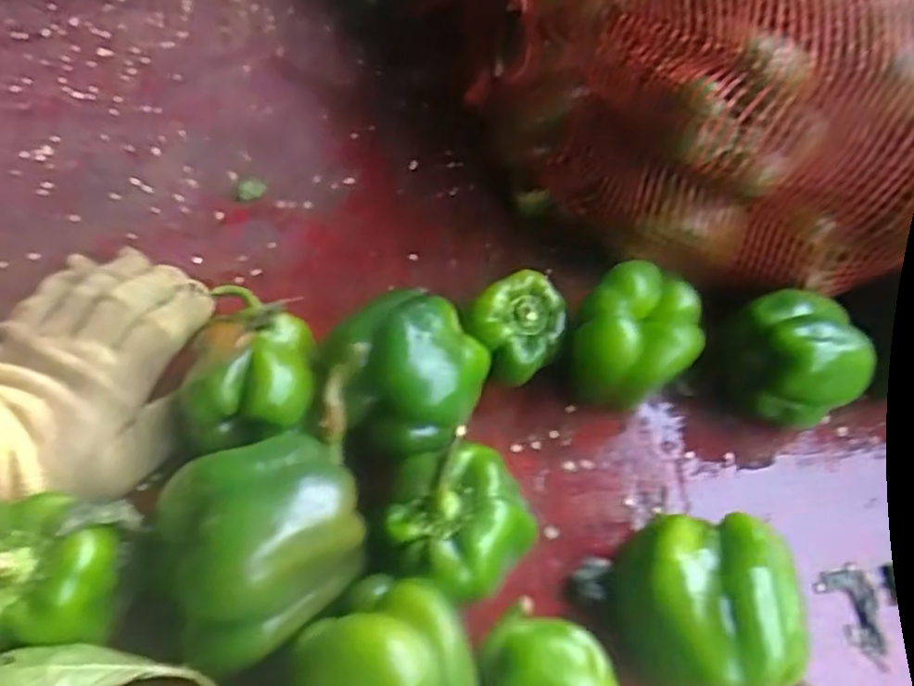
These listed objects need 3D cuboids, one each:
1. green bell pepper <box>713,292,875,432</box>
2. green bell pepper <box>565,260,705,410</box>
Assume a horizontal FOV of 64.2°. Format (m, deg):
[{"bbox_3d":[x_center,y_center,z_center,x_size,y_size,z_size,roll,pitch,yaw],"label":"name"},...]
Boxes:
[{"bbox_3d":[0.209,0.016,0.461,0.068,0.080,0.073,3,57,-5],"label":"green bell pepper"},{"bbox_3d":[0.111,0.001,0.455,0.069,0.091,0.070,3,57,-5],"label":"green bell pepper"}]

